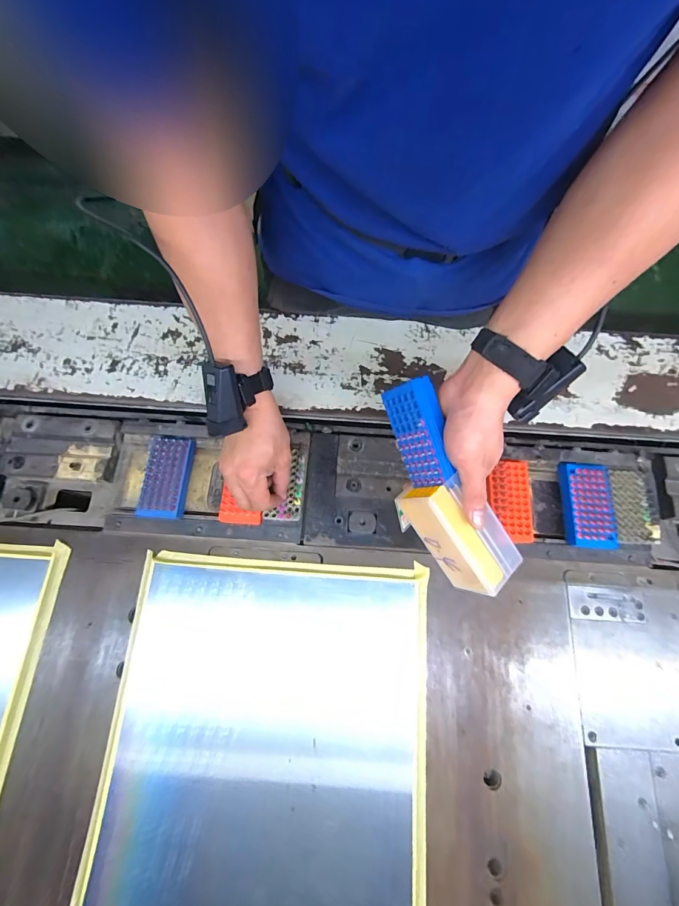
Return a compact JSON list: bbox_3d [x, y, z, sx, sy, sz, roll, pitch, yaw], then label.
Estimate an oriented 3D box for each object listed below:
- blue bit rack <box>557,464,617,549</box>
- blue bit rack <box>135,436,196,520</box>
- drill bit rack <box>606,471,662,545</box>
[{"bbox_3d":[0.341,0.072,0.522,0.058,0.023,0.114,4,72,1],"label":"blue bit rack"},{"bbox_3d":[-0.239,0.033,0.521,0.052,0.029,0.110,4,72,1],"label":"blue bit rack"},{"bbox_3d":[0.399,0.073,0.521,0.063,0.019,0.100,2,72,0],"label":"drill bit rack"}]

